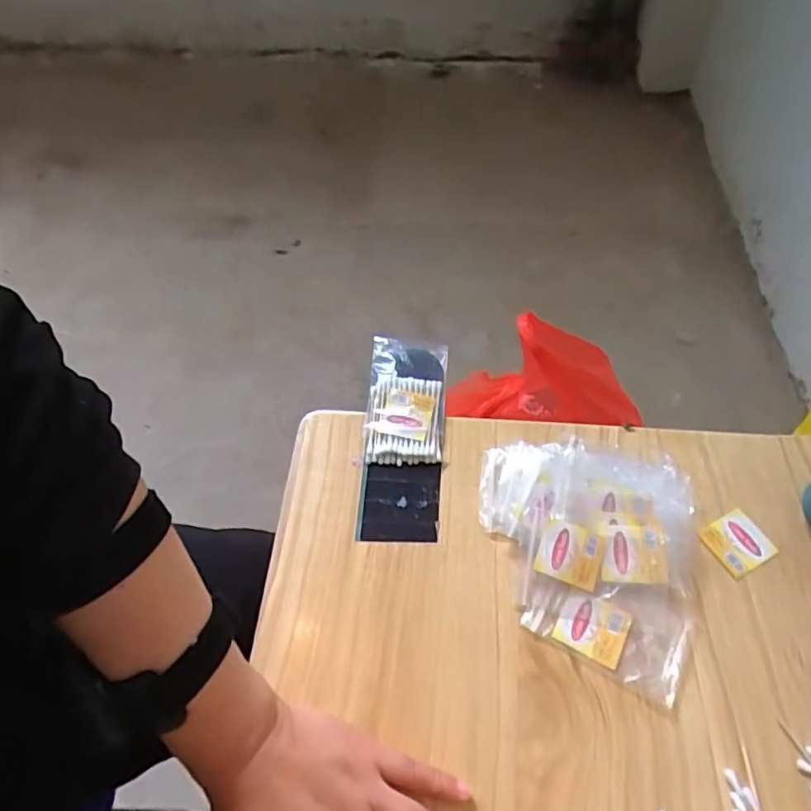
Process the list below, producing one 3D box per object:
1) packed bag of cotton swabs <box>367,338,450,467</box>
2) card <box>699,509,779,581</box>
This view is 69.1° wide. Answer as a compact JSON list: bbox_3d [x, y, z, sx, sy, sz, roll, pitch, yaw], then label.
[{"bbox_3d":[0.001,-0.006,0.484,0.062,0.011,0.116,2,54,3],"label":"packed bag of cotton swabs"},{"bbox_3d":[0.234,0.098,0.417,0.046,0.008,0.039,-24,64,-17],"label":"card"}]

